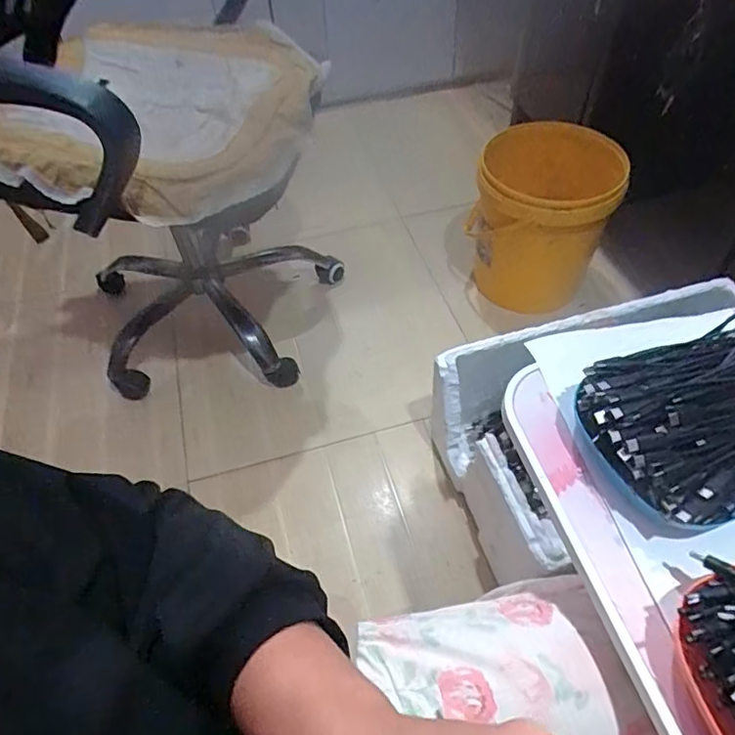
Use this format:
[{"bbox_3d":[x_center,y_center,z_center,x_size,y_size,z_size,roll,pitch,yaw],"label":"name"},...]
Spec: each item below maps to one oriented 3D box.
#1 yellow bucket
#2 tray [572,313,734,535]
[{"bbox_3d":[0.373,-0.322,1.235,0.283,0.330,0.283,13,54,14],"label":"yellow bucket"},{"bbox_3d":[0.251,0.039,0.414,0.183,0.069,0.131,-16,53,-8],"label":"tray"}]

